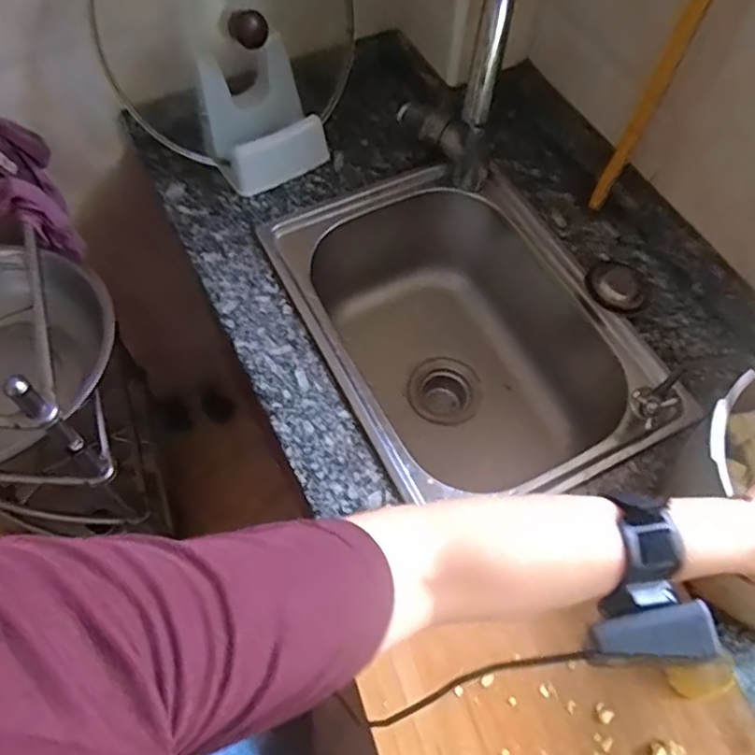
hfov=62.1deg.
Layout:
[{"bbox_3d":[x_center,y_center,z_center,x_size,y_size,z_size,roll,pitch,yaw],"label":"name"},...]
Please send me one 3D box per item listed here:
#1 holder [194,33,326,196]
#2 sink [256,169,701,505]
[{"bbox_3d":[-0.155,-0.361,0.852,0.145,0.148,0.121,-29,66,-16],"label":"holder"},{"bbox_3d":[0.112,-0.026,0.869,0.369,0.243,0.471,-23,65,-13],"label":"sink"}]

